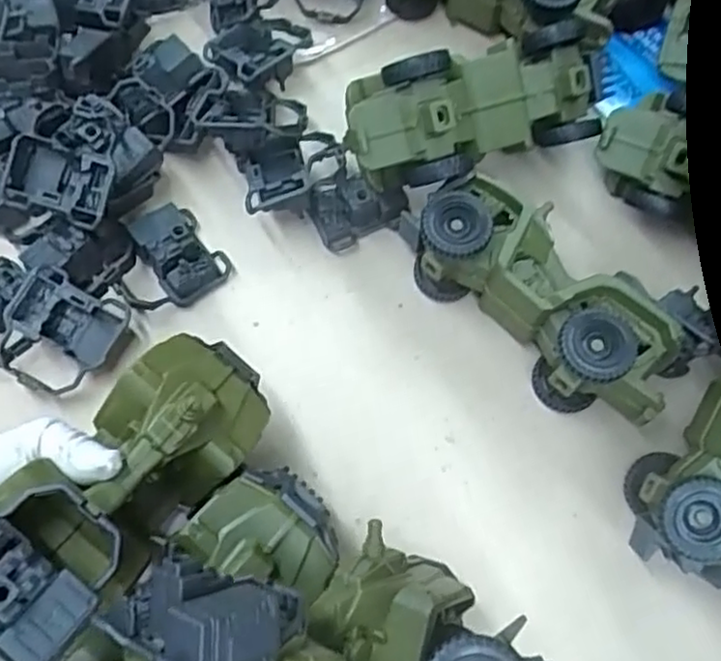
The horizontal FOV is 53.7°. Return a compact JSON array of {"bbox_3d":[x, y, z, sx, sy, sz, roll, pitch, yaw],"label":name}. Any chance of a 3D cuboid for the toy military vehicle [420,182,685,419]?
[{"bbox_3d":[0.121,-0.023,0.473,0.083,0.083,0.194,-42,75,-15],"label":"toy military vehicle"}]

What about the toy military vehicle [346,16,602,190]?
[{"bbox_3d":[0.076,-0.155,0.497,0.186,0.062,0.085,-21,105,-19],"label":"toy military vehicle"}]

